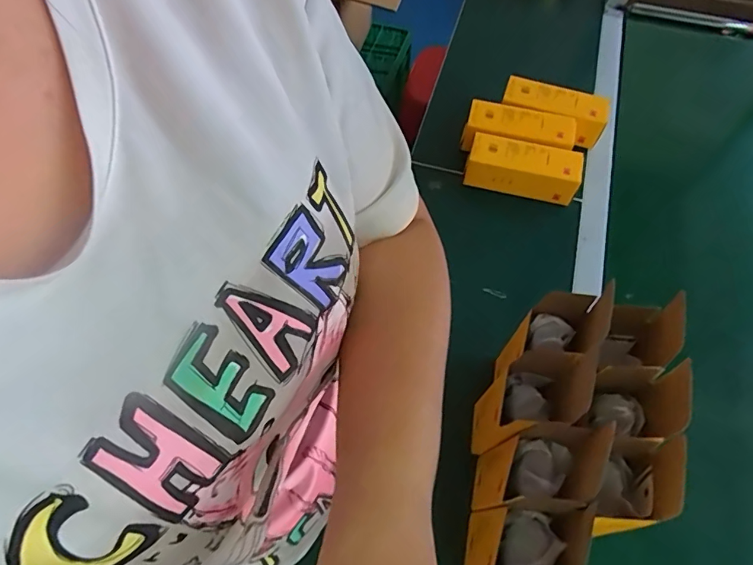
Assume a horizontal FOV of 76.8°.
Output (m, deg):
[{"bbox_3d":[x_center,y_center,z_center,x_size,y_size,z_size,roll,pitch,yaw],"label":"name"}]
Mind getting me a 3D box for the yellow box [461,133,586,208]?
[{"bbox_3d":[0.238,-0.190,0.783,0.183,0.073,0.071,11,63,5],"label":"yellow box"}]

